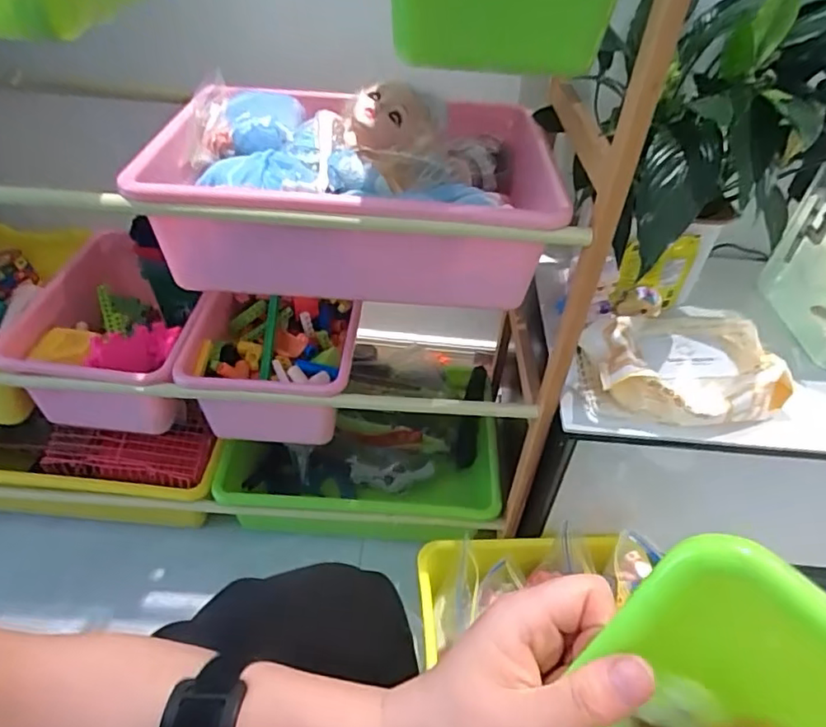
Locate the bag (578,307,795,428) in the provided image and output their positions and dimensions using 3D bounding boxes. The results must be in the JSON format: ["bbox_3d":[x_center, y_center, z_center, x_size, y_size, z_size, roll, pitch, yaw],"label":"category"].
[{"bbox_3d":[0.289,0.011,0.632,0.200,0.080,0.136,-7,43,-13],"label":"bag"}]

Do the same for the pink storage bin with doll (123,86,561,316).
[{"bbox_3d":[-0.050,-0.188,0.597,0.358,0.123,0.267,2,41,-3],"label":"pink storage bin with doll"}]

